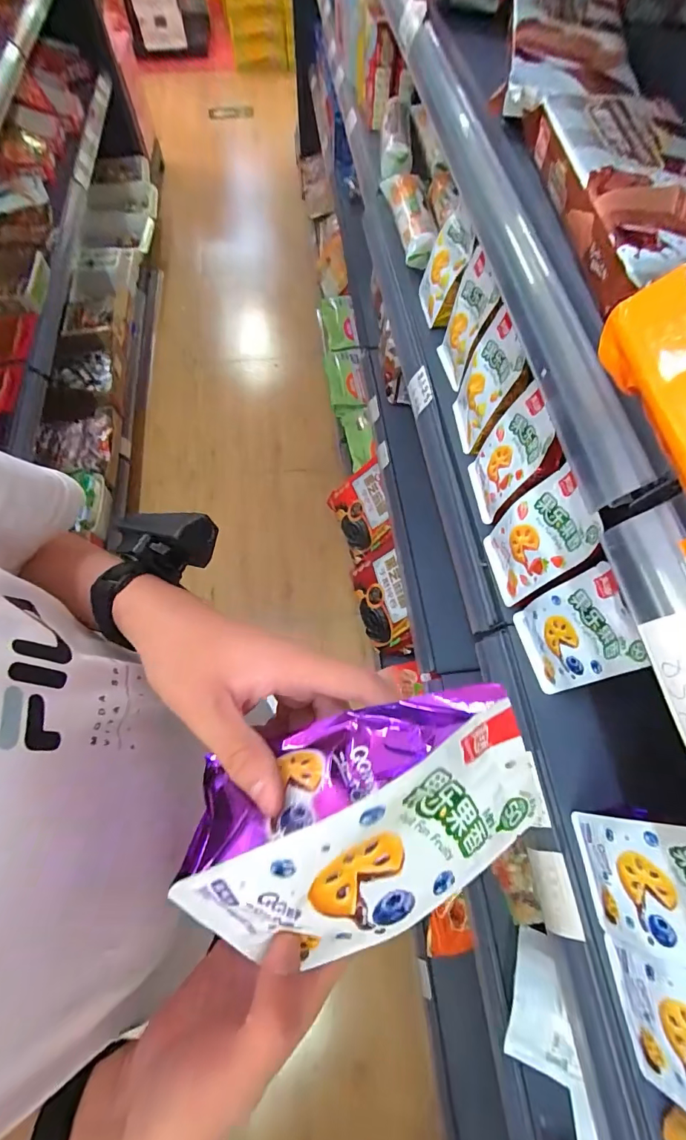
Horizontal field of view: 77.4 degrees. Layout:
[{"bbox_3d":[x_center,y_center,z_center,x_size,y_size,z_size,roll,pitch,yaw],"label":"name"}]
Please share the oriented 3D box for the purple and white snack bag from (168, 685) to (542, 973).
[{"bbox_3d":[0.011,0.118,0.210,0.158,0.102,0.063,-29,27,-9],"label":"purple and white snack bag"}]

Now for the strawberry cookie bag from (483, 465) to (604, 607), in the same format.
[{"bbox_3d":[0.216,-0.030,0.477,0.035,0.155,0.095,0,64,-26],"label":"strawberry cookie bag"}]

